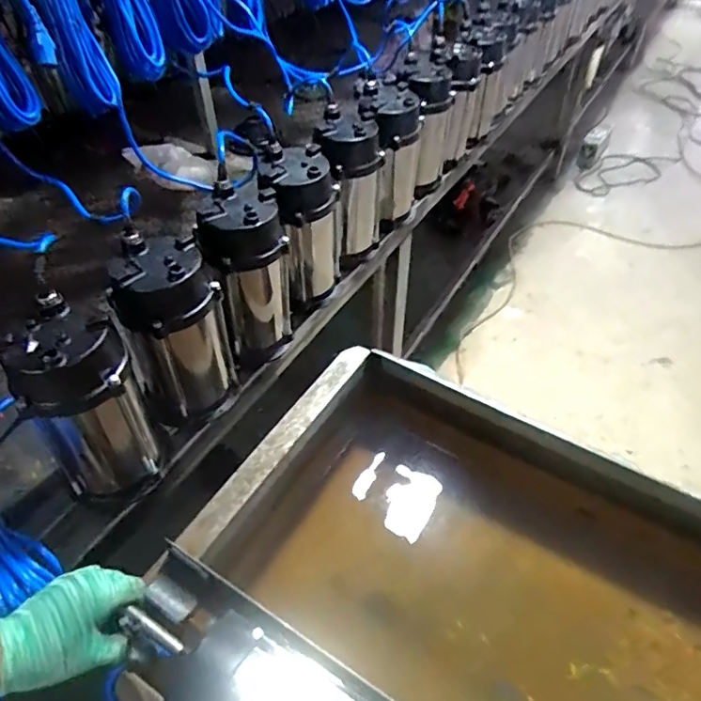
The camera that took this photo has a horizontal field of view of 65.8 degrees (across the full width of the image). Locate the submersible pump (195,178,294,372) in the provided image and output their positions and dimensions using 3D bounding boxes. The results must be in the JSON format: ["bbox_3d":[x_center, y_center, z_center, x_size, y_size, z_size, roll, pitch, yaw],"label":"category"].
[{"bbox_3d":[-0.151,-0.107,0.834,0.115,0.256,0.120,-10,47,-9],"label":"submersible pump"}]

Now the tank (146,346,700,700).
[{"bbox_3d":[0.181,0.379,0.706,0.774,0.248,0.594,24,51,21],"label":"tank"}]

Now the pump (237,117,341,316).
[{"bbox_3d":[-0.084,-0.205,0.926,0.120,0.254,0.122,-21,50,-19],"label":"pump"}]

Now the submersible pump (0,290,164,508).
[{"bbox_3d":[-0.309,0.077,0.653,0.108,0.250,0.135,33,55,28],"label":"submersible pump"}]

